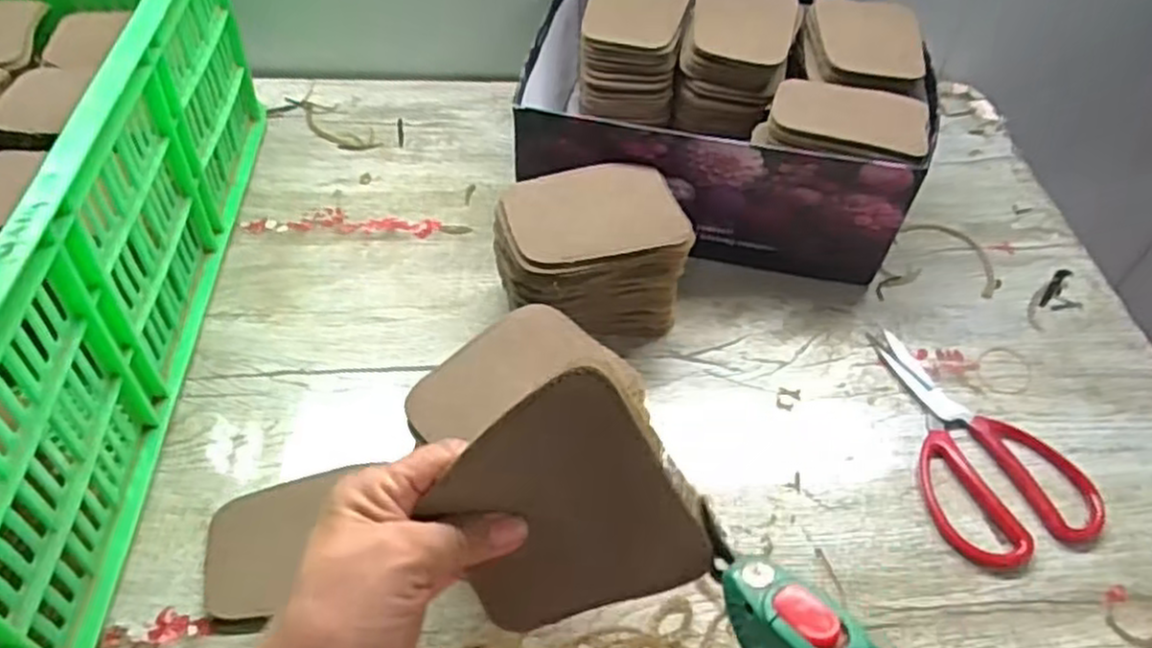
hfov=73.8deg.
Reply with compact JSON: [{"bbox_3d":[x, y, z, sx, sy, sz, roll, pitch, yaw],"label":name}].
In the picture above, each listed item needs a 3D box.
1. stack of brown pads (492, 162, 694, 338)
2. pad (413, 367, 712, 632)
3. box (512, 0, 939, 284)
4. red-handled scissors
[{"bbox_3d":[0.009,-0.044,0.568,0.129,0.100,0.104,-5,50,-7],"label":"stack of brown pads"},{"bbox_3d":[-0.011,0.076,0.304,0.086,0.110,0.011,57,28,-1],"label":"pad"},{"bbox_3d":[0.125,-0.187,0.674,0.320,0.131,0.260,8,49,4],"label":"box"},{"bbox_3d":[0.276,0.076,0.534,0.108,0.009,0.184,-6,50,-8],"label":"red-handled scissors"}]

